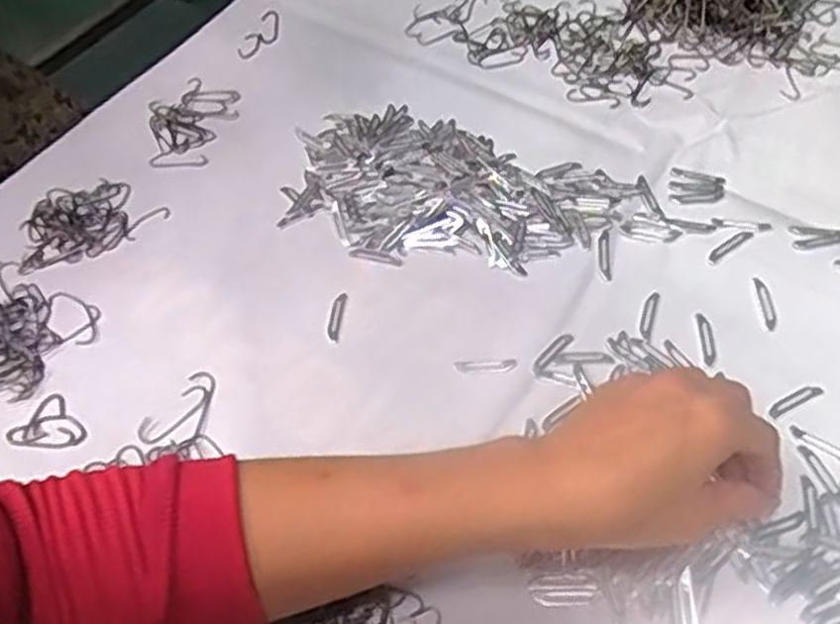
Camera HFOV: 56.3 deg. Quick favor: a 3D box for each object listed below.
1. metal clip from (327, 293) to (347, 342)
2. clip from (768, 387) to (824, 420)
[{"bbox_3d":[-0.049,0.002,0.462,0.007,0.004,0.032,4,56,7],"label":"metal clip"},{"bbox_3d":[0.199,0.046,0.416,0.032,0.004,0.008,-24,57,-12],"label":"clip"}]

